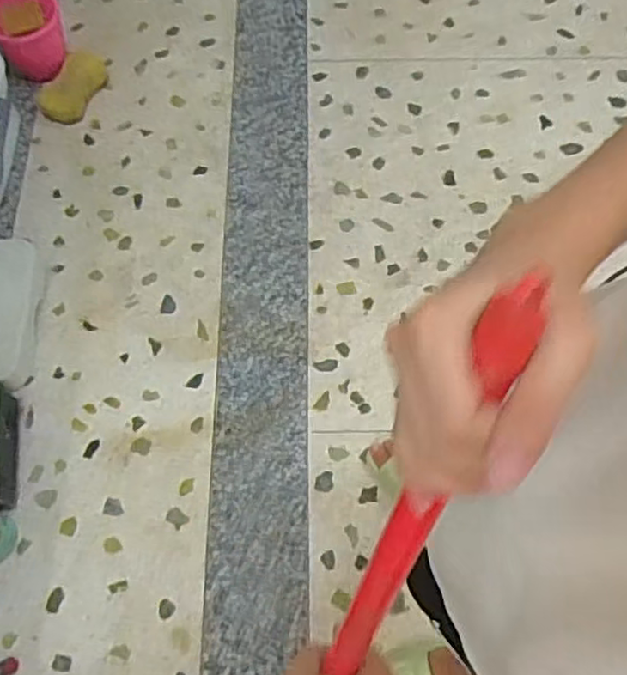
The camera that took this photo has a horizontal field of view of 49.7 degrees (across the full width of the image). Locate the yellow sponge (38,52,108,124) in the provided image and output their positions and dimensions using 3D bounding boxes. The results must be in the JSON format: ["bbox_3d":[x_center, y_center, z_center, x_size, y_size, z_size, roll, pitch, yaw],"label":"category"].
[{"bbox_3d":[-0.617,-0.649,1.725,0.117,0.041,0.207,23,67,7],"label":"yellow sponge"}]

